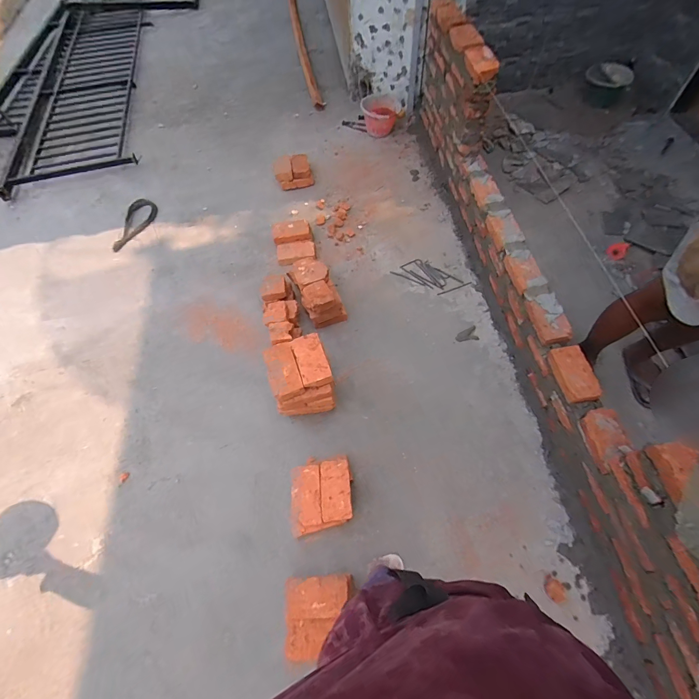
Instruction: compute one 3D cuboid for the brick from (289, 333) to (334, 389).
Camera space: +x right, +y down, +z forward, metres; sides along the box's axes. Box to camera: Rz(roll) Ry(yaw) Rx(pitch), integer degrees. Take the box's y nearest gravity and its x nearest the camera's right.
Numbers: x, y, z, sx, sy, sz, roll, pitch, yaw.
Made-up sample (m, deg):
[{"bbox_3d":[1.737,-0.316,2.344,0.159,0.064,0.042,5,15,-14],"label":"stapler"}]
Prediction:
[{"bbox_3d":[-0.134,0.040,1.274,0.105,0.045,0.193,-20,61,-5],"label":"brick"}]

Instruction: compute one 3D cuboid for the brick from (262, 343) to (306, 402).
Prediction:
[{"bbox_3d":[-0.233,0.072,1.257,0.105,0.039,0.198,-20,61,-5],"label":"brick"}]

